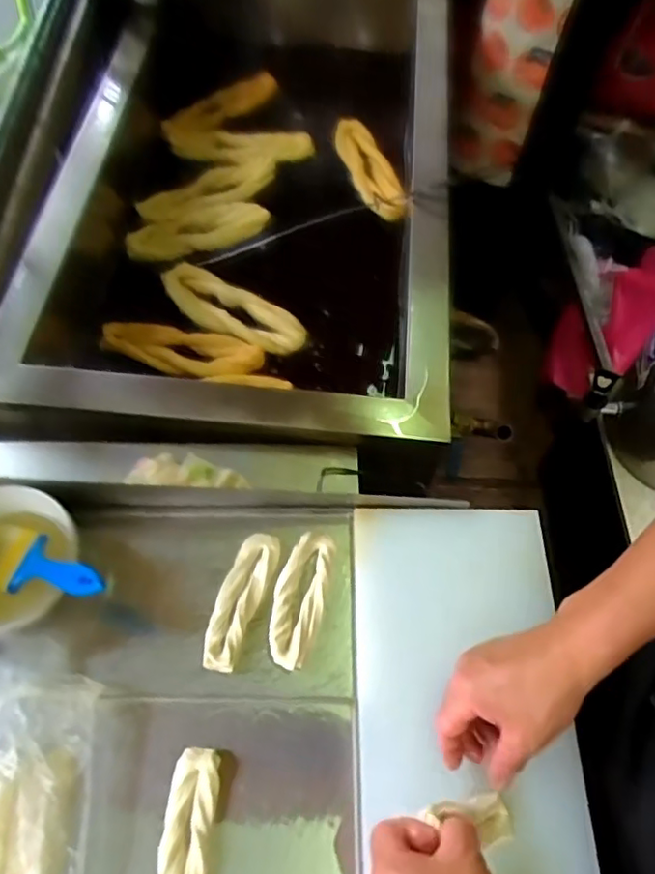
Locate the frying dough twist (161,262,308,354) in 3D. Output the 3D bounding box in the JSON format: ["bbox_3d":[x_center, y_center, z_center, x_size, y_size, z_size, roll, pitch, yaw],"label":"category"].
[{"bbox_3d":[-0.147,-0.193,0.911,0.243,0.032,0.078,24,65,12],"label":"frying dough twist"}]

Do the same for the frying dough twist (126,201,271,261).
[{"bbox_3d":[-0.210,-0.337,0.981,0.226,0.031,0.074,-14,63,-7],"label":"frying dough twist"}]

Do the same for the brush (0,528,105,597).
[{"bbox_3d":[-0.240,0.115,0.523,0.151,0.013,0.057,2,57,37],"label":"brush"}]

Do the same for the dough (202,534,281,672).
[{"bbox_3d":[-0.081,0.153,0.567,0.037,0.023,0.128,17,63,9],"label":"dough"}]

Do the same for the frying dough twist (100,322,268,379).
[{"bbox_3d":[-0.210,-0.126,0.873,0.229,0.021,0.074,6,62,3],"label":"frying dough twist"}]

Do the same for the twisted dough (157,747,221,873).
[{"bbox_3d":[-0.111,0.324,0.489,0.041,0.038,0.127,2,62,2],"label":"twisted dough"}]

